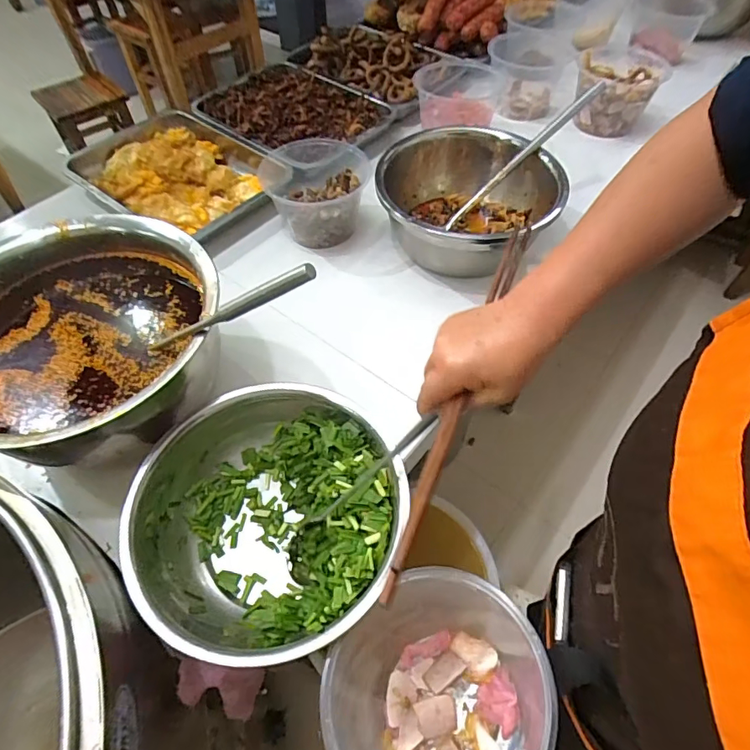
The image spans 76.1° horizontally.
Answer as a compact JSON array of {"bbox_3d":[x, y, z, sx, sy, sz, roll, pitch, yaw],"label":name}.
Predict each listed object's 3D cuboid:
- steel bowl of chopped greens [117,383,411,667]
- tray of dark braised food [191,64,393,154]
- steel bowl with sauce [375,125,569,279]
[{"bbox_3d":[-0.102,0.142,0.475,0.238,0.092,0.244,0,54,0],"label":"steel bowl of chopped greens"},{"bbox_3d":[-0.160,-0.515,0.914,0.349,0.043,0.249,34,61,22],"label":"tray of dark braised food"},{"bbox_3d":[0.118,-0.269,0.744,0.239,0.120,0.263,35,61,23],"label":"steel bowl with sauce"}]

